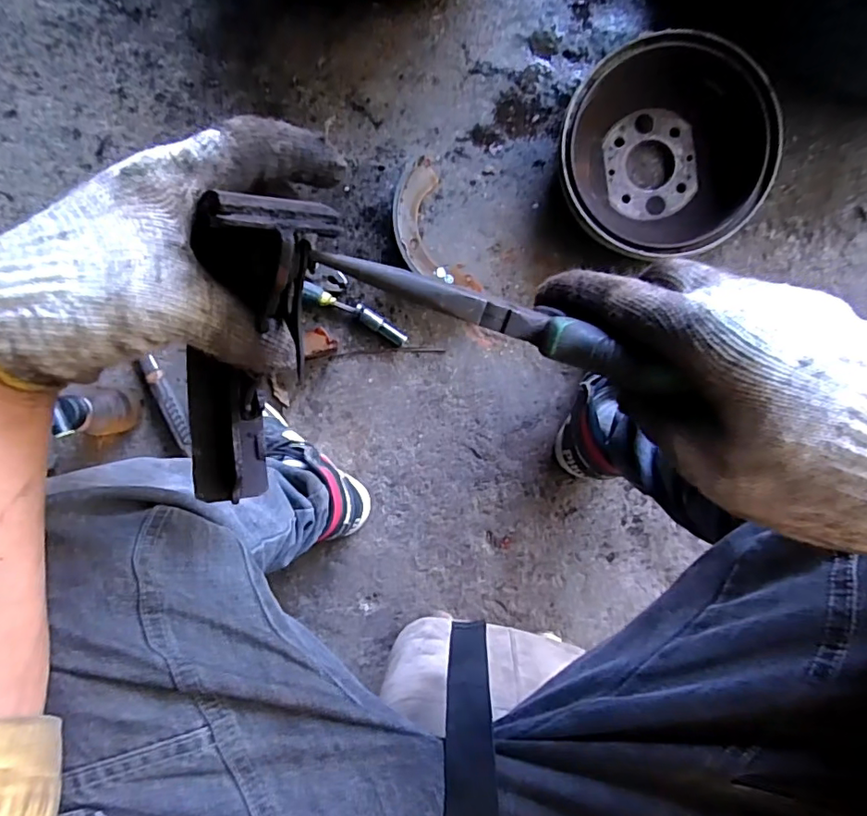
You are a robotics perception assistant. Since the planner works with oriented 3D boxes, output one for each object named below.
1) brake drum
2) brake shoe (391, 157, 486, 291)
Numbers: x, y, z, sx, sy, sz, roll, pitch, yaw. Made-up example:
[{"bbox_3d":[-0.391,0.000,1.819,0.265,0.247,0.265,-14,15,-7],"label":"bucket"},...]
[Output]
[{"bbox_3d":[0.278,-0.313,0.655,0.244,0.074,0.249,1,98,4],"label":"brake drum"},{"bbox_3d":[-0.008,-0.228,0.693,0.076,0.046,0.179,-21,92,3],"label":"brake shoe"}]

